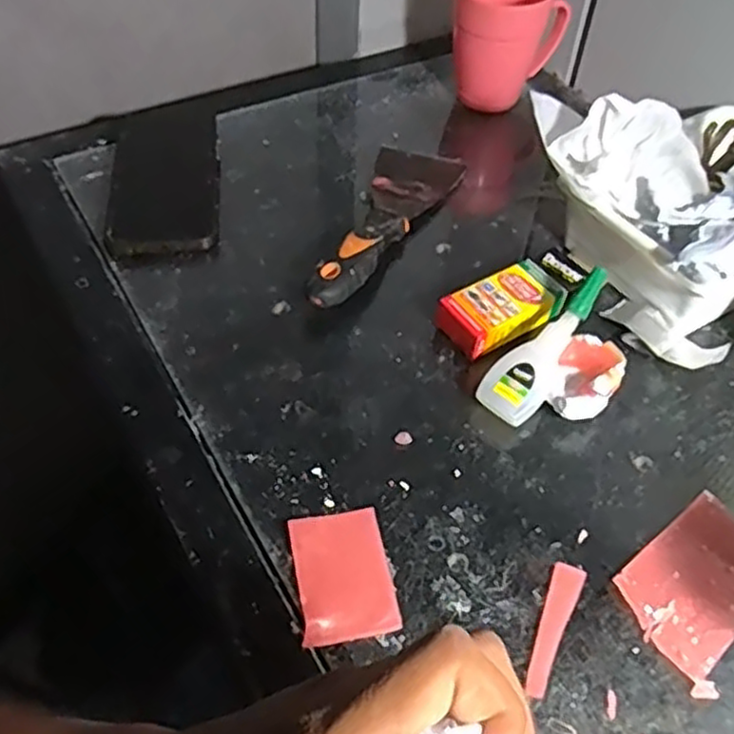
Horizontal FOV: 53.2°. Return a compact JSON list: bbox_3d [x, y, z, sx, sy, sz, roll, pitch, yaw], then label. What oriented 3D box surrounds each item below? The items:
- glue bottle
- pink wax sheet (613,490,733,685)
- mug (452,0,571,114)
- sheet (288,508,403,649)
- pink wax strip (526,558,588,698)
[{"bbox_3d":[0.108,-0.013,0.433,0.034,0.016,0.104,37,82,25],"label":"glue bottle"},{"bbox_3d":[0.171,0.109,0.375,0.088,0.004,0.056,-33,58,-25],"label":"pink wax sheet"},{"bbox_3d":[0.121,-0.281,0.635,0.095,0.105,0.071,11,51,7],"label":"mug"},{"bbox_3d":[-0.012,0.104,0.368,0.046,0.005,0.067,-7,51,-8],"label":"sheet"},{"bbox_3d":[0.090,0.126,0.355,0.015,0.004,0.068,23,53,16],"label":"pink wax strip"}]

